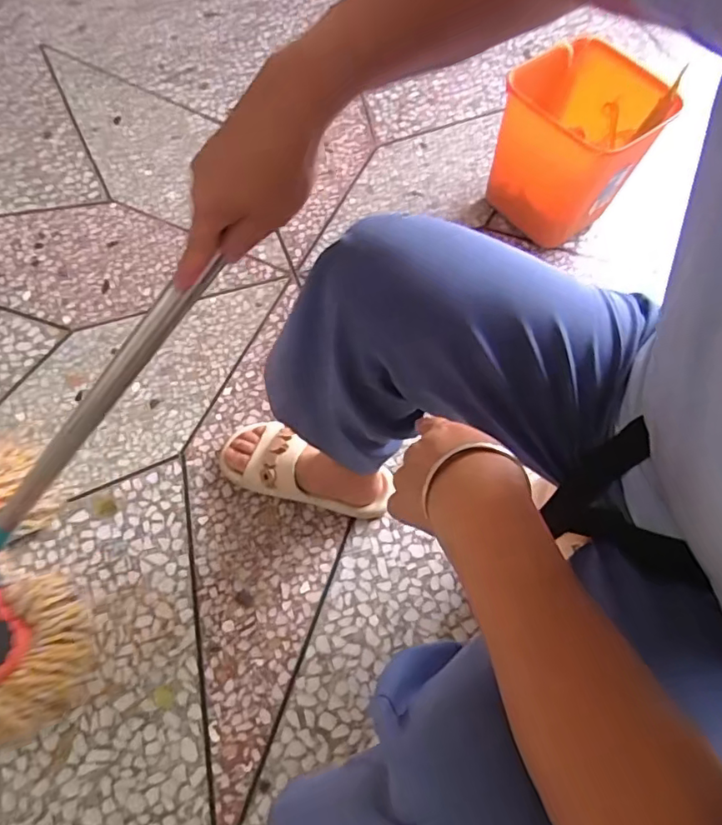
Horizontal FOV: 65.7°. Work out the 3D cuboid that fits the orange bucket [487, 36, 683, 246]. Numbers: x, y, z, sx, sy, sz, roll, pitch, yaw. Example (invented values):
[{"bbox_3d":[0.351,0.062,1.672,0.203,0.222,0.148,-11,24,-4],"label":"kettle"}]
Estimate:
[{"bbox_3d":[0.371,-0.455,0.992,0.212,0.237,0.229,31,66,11],"label":"orange bucket"}]

